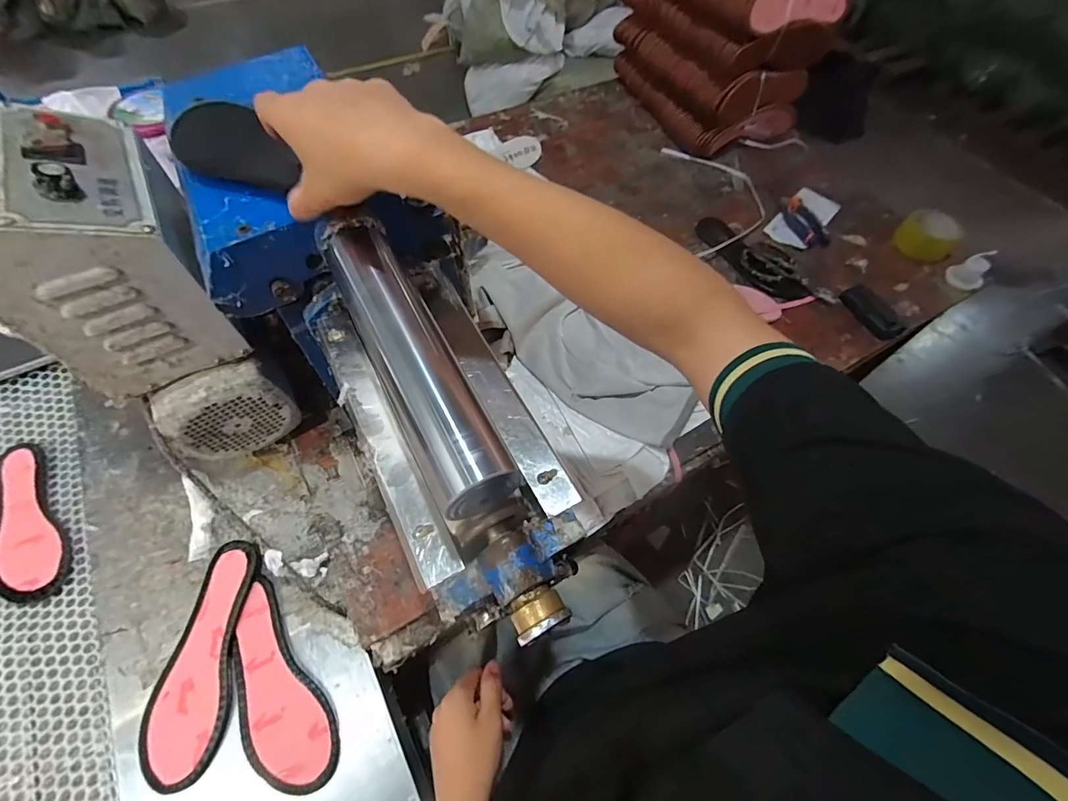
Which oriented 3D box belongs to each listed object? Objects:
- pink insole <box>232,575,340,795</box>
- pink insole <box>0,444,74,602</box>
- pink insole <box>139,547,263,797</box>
[{"bbox_3d":[-0.283,0.309,0.493,0.078,0.011,0.212,-34,67,-21],"label":"pink insole"},{"bbox_3d":[-0.671,0.159,0.599,0.080,0.013,0.222,-32,68,-19],"label":"pink insole"},{"bbox_3d":[-0.361,0.277,0.502,0.077,0.025,0.226,2,59,-2],"label":"pink insole"}]

